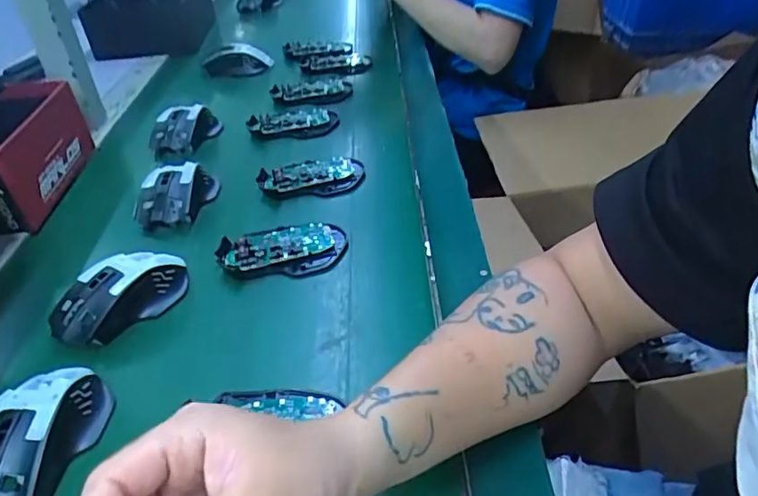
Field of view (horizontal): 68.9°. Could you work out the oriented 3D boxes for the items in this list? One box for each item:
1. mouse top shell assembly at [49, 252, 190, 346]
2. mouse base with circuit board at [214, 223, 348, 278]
[{"bbox_3d":[-0.213,0.035,0.460,0.061,0.035,0.115,29,48,33],"label":"mouse top shell assembly"},{"bbox_3d":[-0.088,-0.001,0.508,0.114,0.020,0.068,-8,39,-7],"label":"mouse base with circuit board"}]

